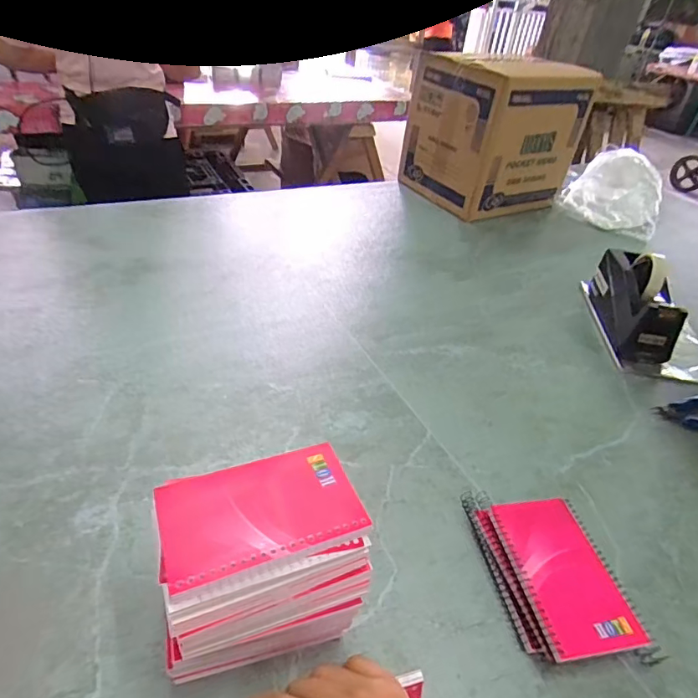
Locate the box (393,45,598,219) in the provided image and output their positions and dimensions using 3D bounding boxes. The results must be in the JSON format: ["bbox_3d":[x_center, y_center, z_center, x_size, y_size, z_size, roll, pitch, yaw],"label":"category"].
[{"bbox_3d":[0.341,-0.525,1.181,0.297,0.302,0.294,-16,43,-27],"label":"box"}]

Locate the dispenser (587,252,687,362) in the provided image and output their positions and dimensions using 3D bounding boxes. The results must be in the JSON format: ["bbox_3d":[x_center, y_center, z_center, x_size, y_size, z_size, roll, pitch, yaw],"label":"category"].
[{"bbox_3d":[0.450,-0.077,0.770,0.077,0.110,0.207,10,38,4],"label":"dispenser"}]

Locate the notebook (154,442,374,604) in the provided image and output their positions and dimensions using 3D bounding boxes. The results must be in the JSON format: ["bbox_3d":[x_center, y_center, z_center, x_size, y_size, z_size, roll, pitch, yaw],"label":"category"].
[{"bbox_3d":[-0.059,0.109,0.335,0.130,0.007,0.079,-11,41,-22],"label":"notebook"}]

